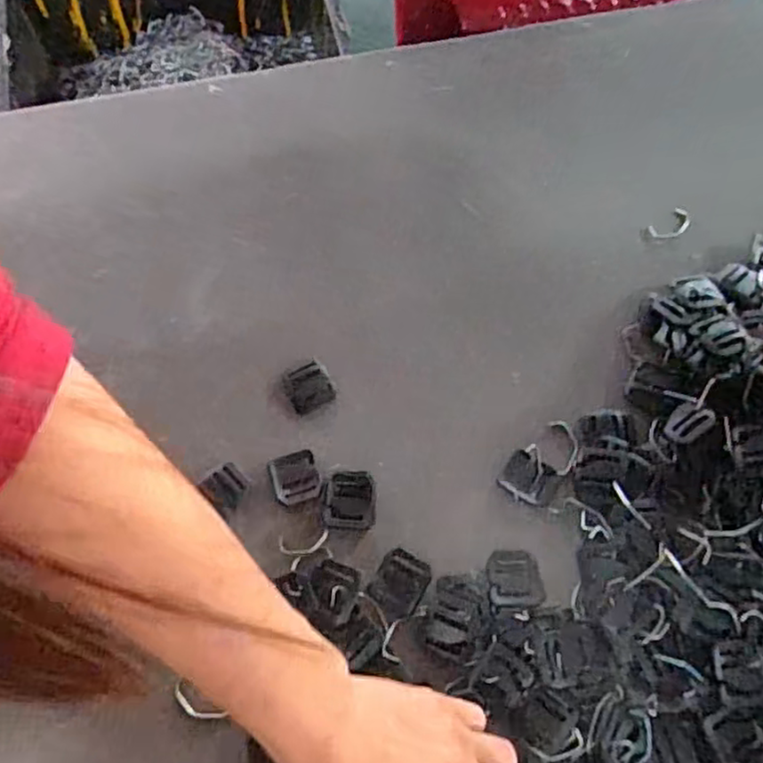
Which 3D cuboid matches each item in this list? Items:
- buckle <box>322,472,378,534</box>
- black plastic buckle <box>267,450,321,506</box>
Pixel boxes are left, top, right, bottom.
[{"bbox_3d":[-0.020,0.076,0.430,0.033,0.004,0.038,4,66,-1],"label":"buckle"},{"bbox_3d":[-0.056,0.062,0.436,0.030,0.004,0.031,-18,69,-10],"label":"black plastic buckle"}]

